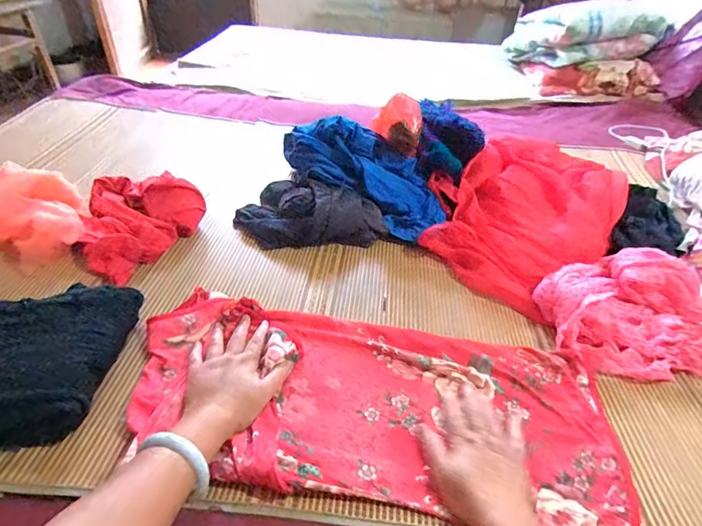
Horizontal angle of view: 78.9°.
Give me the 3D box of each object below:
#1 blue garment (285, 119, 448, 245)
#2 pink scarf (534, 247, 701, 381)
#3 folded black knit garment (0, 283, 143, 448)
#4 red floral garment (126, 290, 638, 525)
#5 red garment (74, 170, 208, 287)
[{"bbox_3d":[0.021,-0.186,0.854,0.373,0.115,0.142,35,48,8],"label":"blue garment"},{"bbox_3d":[0.416,0.062,0.632,0.233,0.069,0.205,-1,39,-4],"label":"pink scarf"},{"bbox_3d":[-0.382,0.115,0.522,0.174,0.055,0.232,2,39,0],"label":"folded black knit garment"},{"bbox_3d":[0.022,0.167,0.513,0.576,0.026,0.251,10,37,5],"label":"red floral garment"},{"bbox_3d":[-0.395,-0.081,0.745,0.195,0.078,0.208,20,42,20],"label":"red garment"}]

